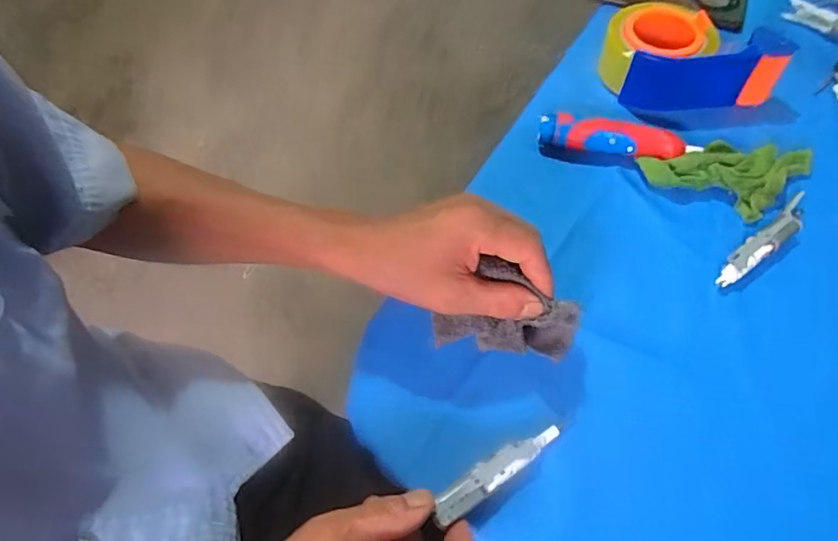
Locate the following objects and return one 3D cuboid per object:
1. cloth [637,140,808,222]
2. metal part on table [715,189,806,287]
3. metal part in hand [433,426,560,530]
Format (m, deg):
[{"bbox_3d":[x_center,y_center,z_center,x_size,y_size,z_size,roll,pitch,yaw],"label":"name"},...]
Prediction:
[{"bbox_3d":[0.274,-0.080,0.476,0.146,0.019,0.068,5,60,4],"label":"cloth"},{"bbox_3d":[0.289,-0.025,0.448,0.119,0.010,0.021,-35,65,-17],"label":"metal part on table"},{"bbox_3d":[0.052,0.132,0.358,0.102,0.008,0.018,-27,63,-23],"label":"metal part in hand"}]

